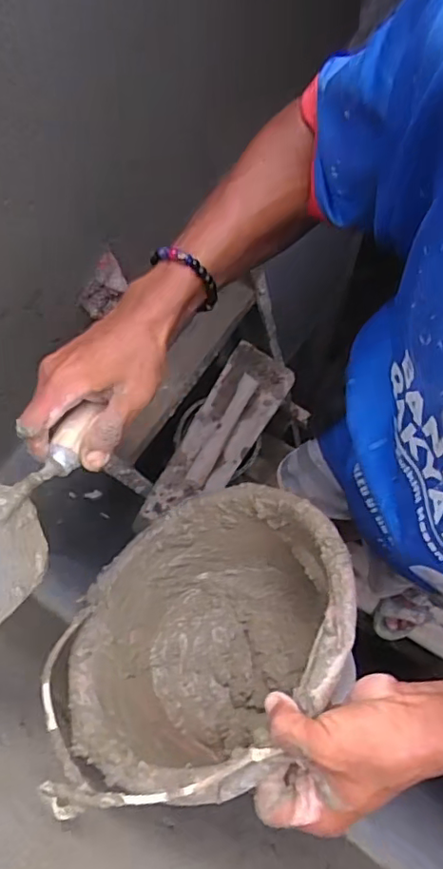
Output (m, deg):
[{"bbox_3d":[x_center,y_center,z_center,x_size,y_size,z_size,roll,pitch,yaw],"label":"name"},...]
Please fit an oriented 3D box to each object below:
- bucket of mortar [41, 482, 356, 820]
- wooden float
[{"bbox_3d":[-0.017,0.152,0.469,0.183,0.208,0.246,41,80,11],"label":"bucket of mortar"},{"bbox_3d":[0.004,-0.004,1.196,0.144,0.084,0.407,29,78,9],"label":"wooden float"}]

